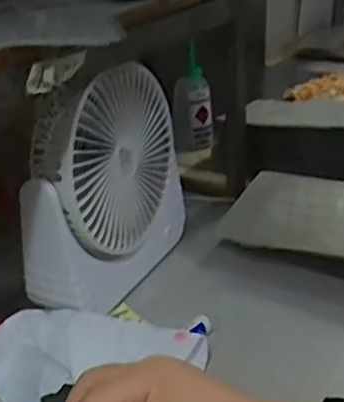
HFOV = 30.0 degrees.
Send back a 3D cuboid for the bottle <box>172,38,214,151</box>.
[{"bbox_3d":[0.031,-0.132,0.876,0.060,0.143,0.043,-2,24,1],"label":"bottle"}]

